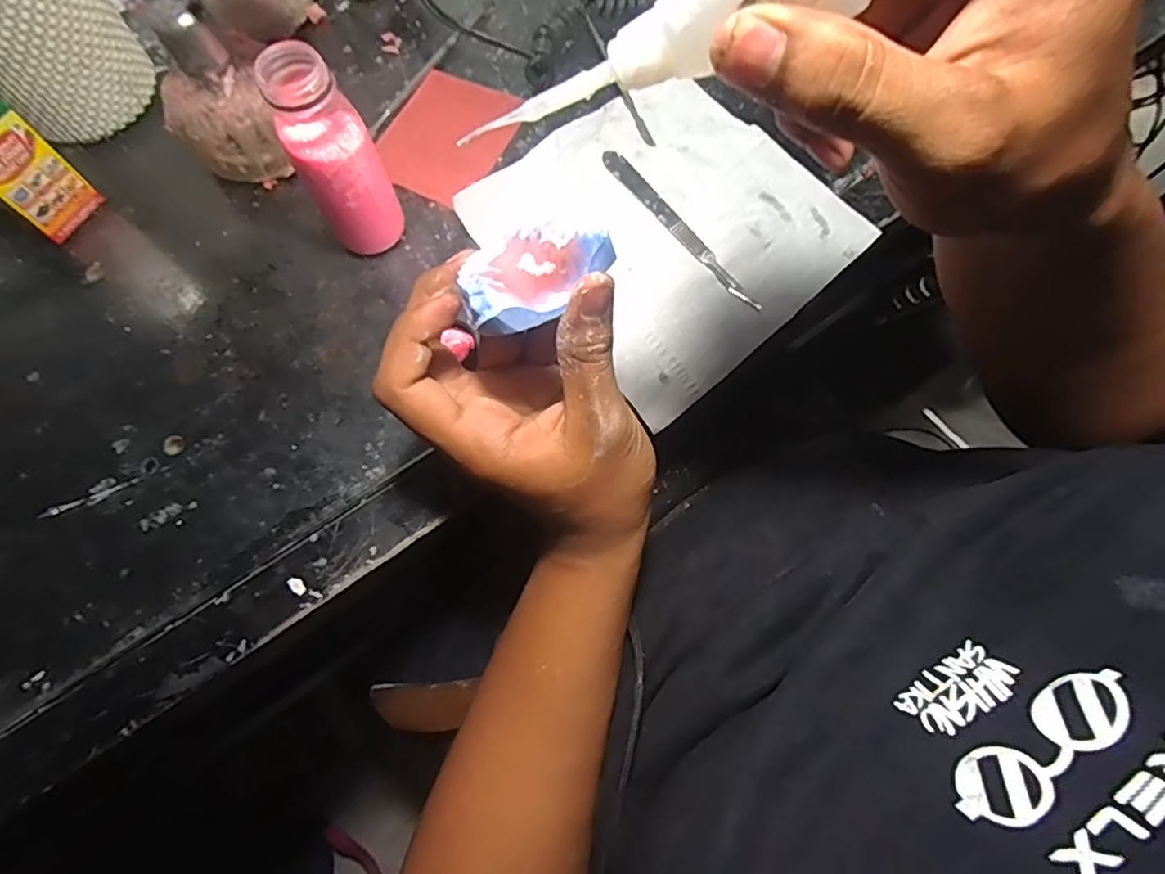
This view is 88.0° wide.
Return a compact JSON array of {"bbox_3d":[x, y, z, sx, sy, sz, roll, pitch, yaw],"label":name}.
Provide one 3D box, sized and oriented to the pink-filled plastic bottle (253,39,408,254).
[{"bbox_3d":[-0.123,-0.138,0.309,0.039,0.110,0.033,-23,72,-8],"label":"pink-filled plastic bottle"}]

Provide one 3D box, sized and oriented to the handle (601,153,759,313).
[{"bbox_3d":[0.057,-0.125,0.359,0.011,0.006,0.135,-37,75,-12],"label":"handle"}]

